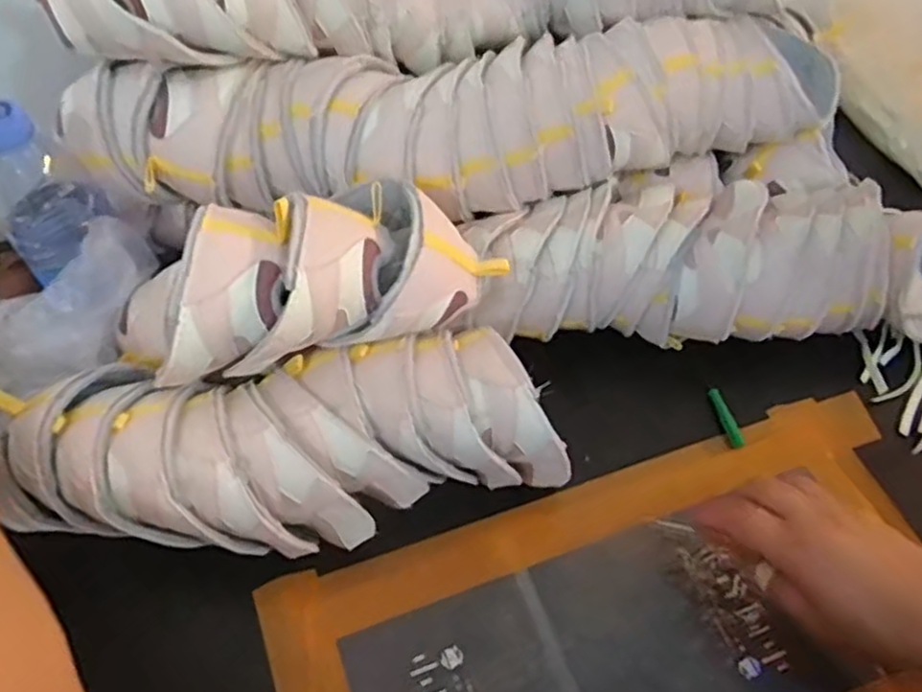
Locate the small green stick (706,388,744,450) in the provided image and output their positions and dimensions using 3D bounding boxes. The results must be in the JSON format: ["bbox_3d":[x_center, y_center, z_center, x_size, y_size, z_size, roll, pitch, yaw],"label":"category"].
[{"bbox_3d":[0.205,0.055,0.548,0.012,0.009,0.049,-9,57,-8],"label":"small green stick"}]

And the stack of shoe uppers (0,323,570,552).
[{"bbox_3d":[-0.115,0.062,0.459,0.355,0.089,0.124,-8,56,-7],"label":"stack of shoe uppers"}]

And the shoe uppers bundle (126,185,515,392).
[{"bbox_3d":[-0.084,-0.042,0.437,0.213,0.077,0.095,-19,59,-14],"label":"shoe uppers bundle"}]

